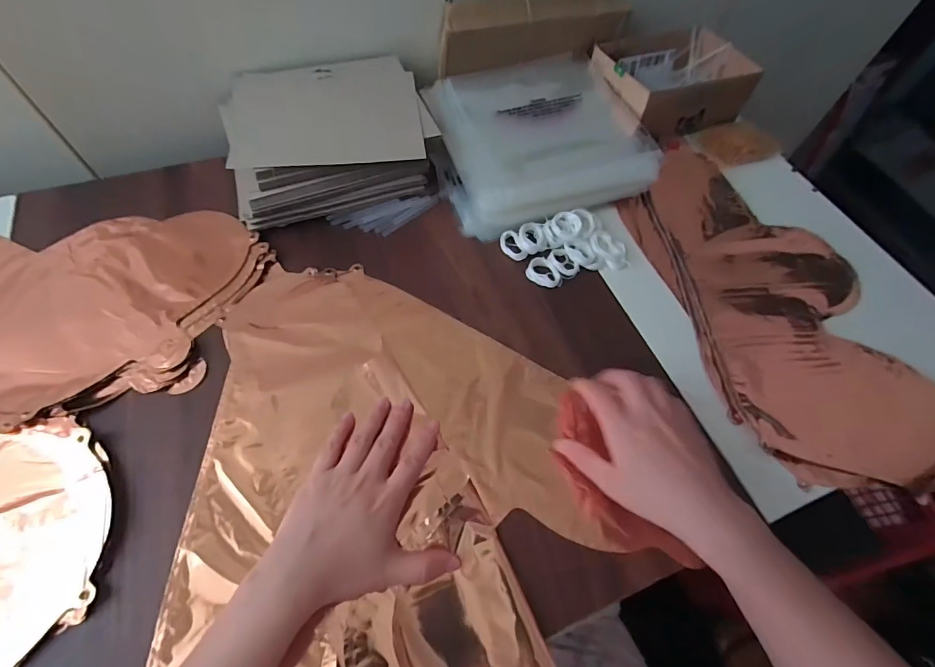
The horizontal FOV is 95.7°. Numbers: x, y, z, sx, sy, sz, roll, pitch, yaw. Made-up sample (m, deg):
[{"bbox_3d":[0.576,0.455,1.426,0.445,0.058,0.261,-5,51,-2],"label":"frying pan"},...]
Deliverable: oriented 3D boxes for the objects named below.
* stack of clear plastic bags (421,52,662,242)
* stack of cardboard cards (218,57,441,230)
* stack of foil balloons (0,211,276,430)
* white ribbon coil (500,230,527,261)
[{"bbox_3d":[0.082,-0.237,0.522,0.242,0.055,0.230,-16,62,-13],"label":"stack of clear plastic bags"},{"bbox_3d":[-0.158,-0.227,0.492,0.220,0.066,0.186,-16,62,-13],"label":"stack of cardboard cards"},{"bbox_3d":[-0.457,-0.030,0.396,0.488,0.017,0.226,2,60,-3],"label":"stack of foil balloons"},{"bbox_3d":[0.050,-0.095,0.460,0.022,0.010,0.036,-19,63,-14],"label":"white ribbon coil"}]

